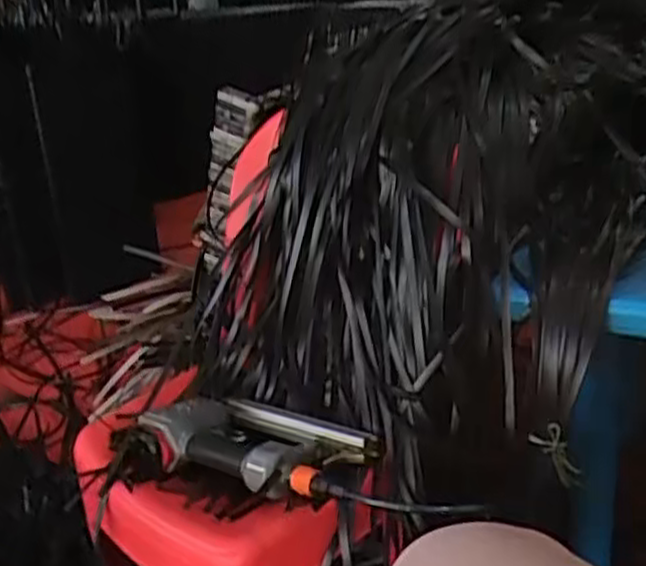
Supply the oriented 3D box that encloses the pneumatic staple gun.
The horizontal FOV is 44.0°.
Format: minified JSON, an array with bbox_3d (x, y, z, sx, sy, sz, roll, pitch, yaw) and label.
[{"bbox_3d":[-0.070,0.167,0.863,0.243,0.044,0.138,10,26,28],"label":"pneumatic staple gun"}]

